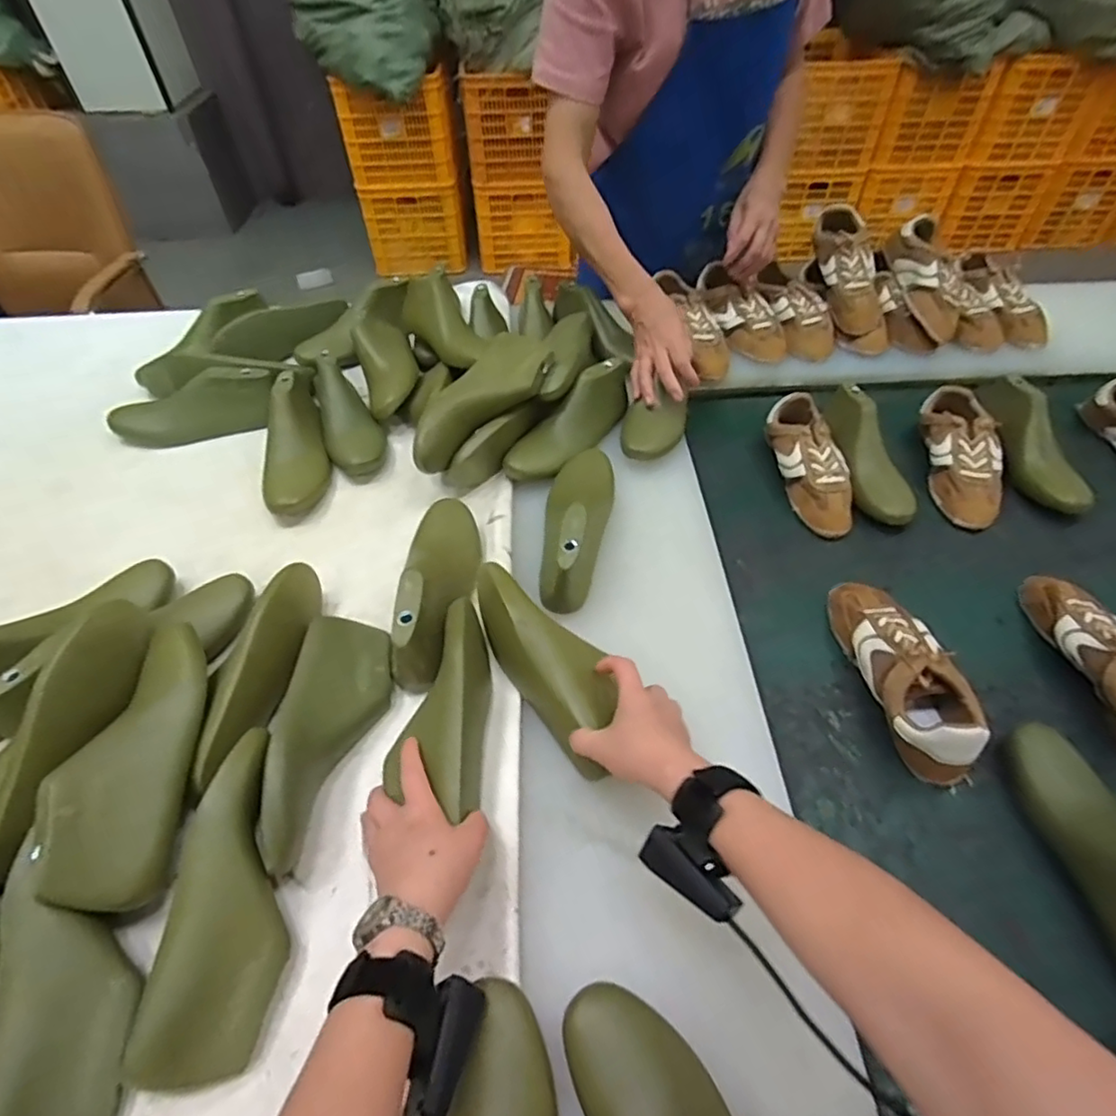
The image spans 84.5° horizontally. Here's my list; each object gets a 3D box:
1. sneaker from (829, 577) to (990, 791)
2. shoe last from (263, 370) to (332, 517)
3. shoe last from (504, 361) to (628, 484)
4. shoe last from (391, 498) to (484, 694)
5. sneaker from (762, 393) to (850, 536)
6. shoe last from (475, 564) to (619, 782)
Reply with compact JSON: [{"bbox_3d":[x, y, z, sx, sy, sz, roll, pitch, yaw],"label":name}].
[{"bbox_3d":[0.349,0.108,0.623,0.080,0.067,0.220,-5,50,-2],"label":"sneaker"},{"bbox_3d":[-0.342,-0.155,0.794,0.077,0.071,0.213,-10,51,-7],"label":"shoe last"},{"bbox_3d":[0.030,-0.176,0.803,0.076,0.075,0.247,32,58,25],"label":"shoe last"},{"bbox_3d":[-0.121,0.020,0.639,0.066,0.087,0.226,1,50,2],"label":"shoe last"},{"bbox_3d":[0.332,-0.123,0.820,0.076,0.073,0.214,-2,50,0],"label":"sneaker"},{"bbox_3d":[-0.010,0.093,0.576,0.068,0.068,0.207,-30,66,-21],"label":"shoe last"}]

